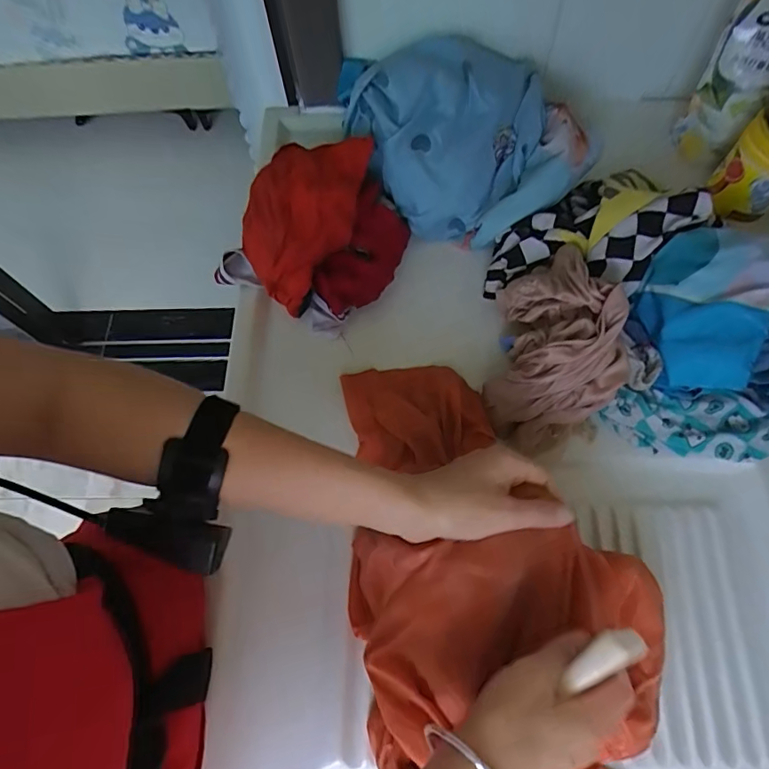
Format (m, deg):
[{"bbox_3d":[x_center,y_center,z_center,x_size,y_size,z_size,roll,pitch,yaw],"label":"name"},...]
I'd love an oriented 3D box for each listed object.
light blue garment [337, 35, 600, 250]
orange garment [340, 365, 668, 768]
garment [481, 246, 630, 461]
[{"bbox_3d":[0.074,-0.257,0.528,0.180,0.108,0.229,-30,69,-10],"label":"light blue garment"},{"bbox_3d":[0.088,0.128,0.369,0.212,0.104,0.356,-6,67,0],"label":"orange garment"},{"bbox_3d":[0.149,-0.029,0.438,0.103,0.089,0.165,16,68,9],"label":"garment"}]

